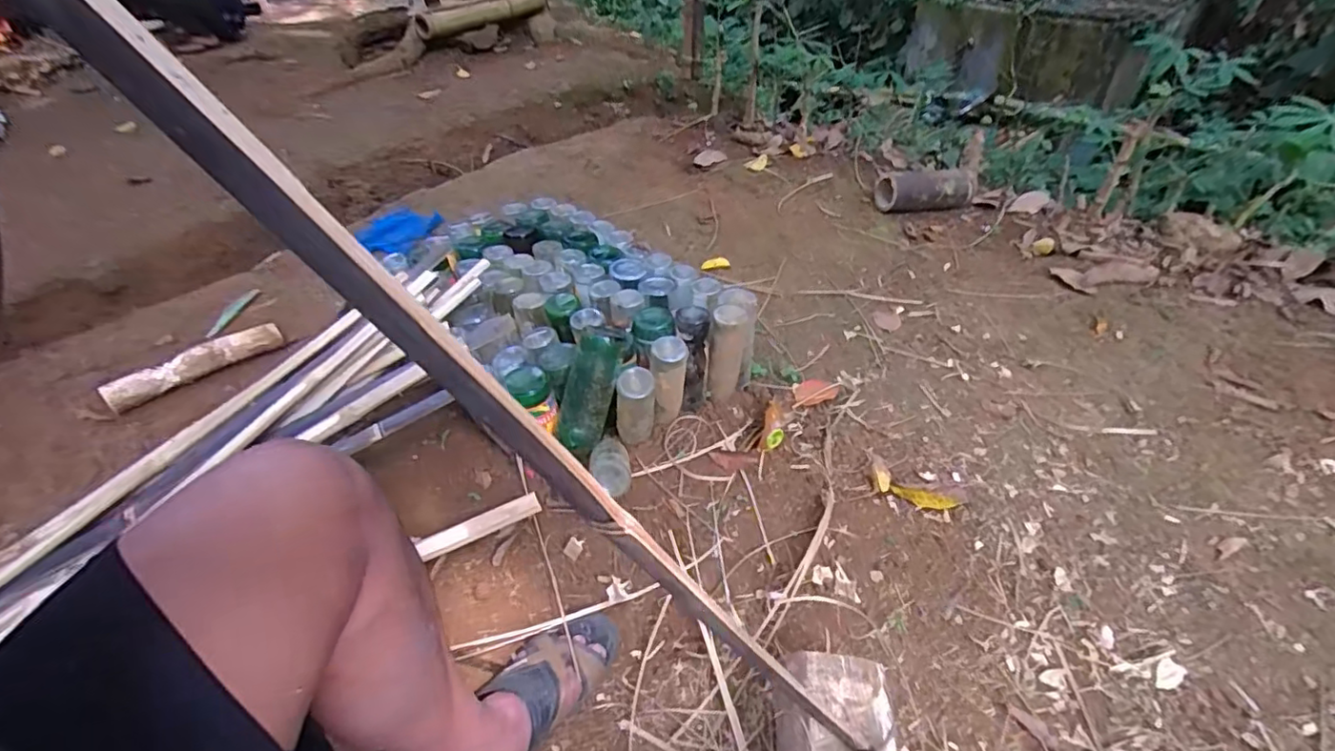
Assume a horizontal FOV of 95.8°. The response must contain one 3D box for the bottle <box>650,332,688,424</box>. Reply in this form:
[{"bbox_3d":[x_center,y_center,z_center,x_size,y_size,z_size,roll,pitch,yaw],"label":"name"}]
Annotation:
[{"bbox_3d":[0.005,0.009,0.995,0.061,0.142,0.062,-2,43,0],"label":"bottle"}]

